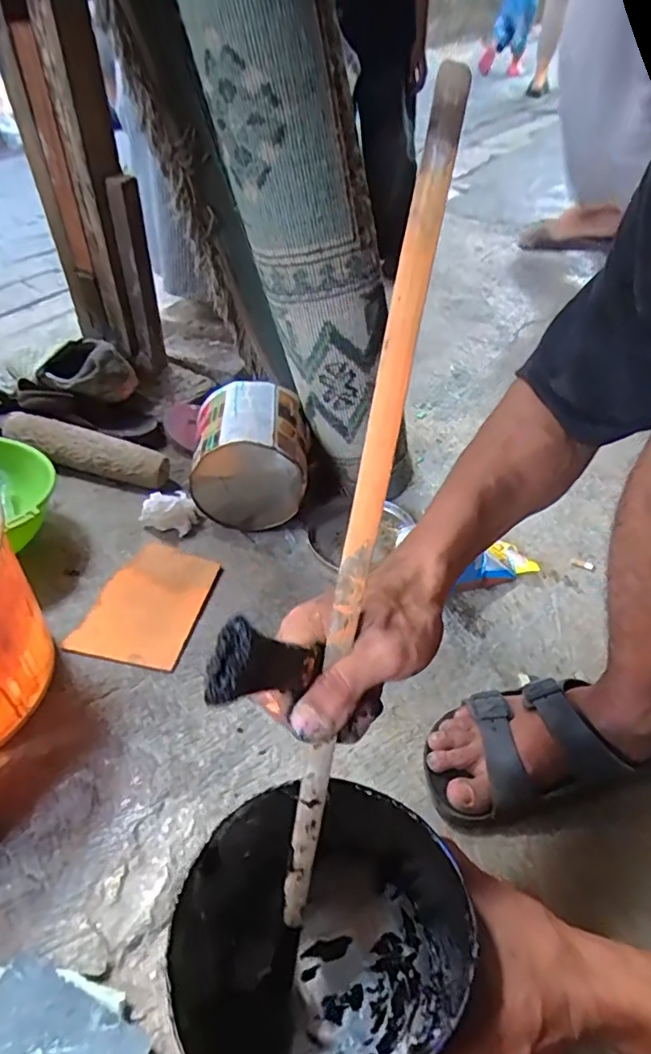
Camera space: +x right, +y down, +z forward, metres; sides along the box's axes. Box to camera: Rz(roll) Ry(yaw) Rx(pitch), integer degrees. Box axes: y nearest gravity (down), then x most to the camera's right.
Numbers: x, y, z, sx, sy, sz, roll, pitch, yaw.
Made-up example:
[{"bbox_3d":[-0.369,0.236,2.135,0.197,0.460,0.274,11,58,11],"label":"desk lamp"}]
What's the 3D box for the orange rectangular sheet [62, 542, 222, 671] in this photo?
[{"bbox_3d":[-0.196,0.082,0.650,0.113,0.007,0.179,15,37,1],"label":"orange rectangular sheet"}]

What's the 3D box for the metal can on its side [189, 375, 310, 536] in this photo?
[{"bbox_3d":[-0.103,-0.098,0.785,0.144,0.149,0.141,-1,47,-3],"label":"metal can on its side"}]

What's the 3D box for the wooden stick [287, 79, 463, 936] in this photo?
[{"bbox_3d":[0.016,0.019,0.283,0.014,0.425,0.008,12,14,9],"label":"wooden stick"}]

